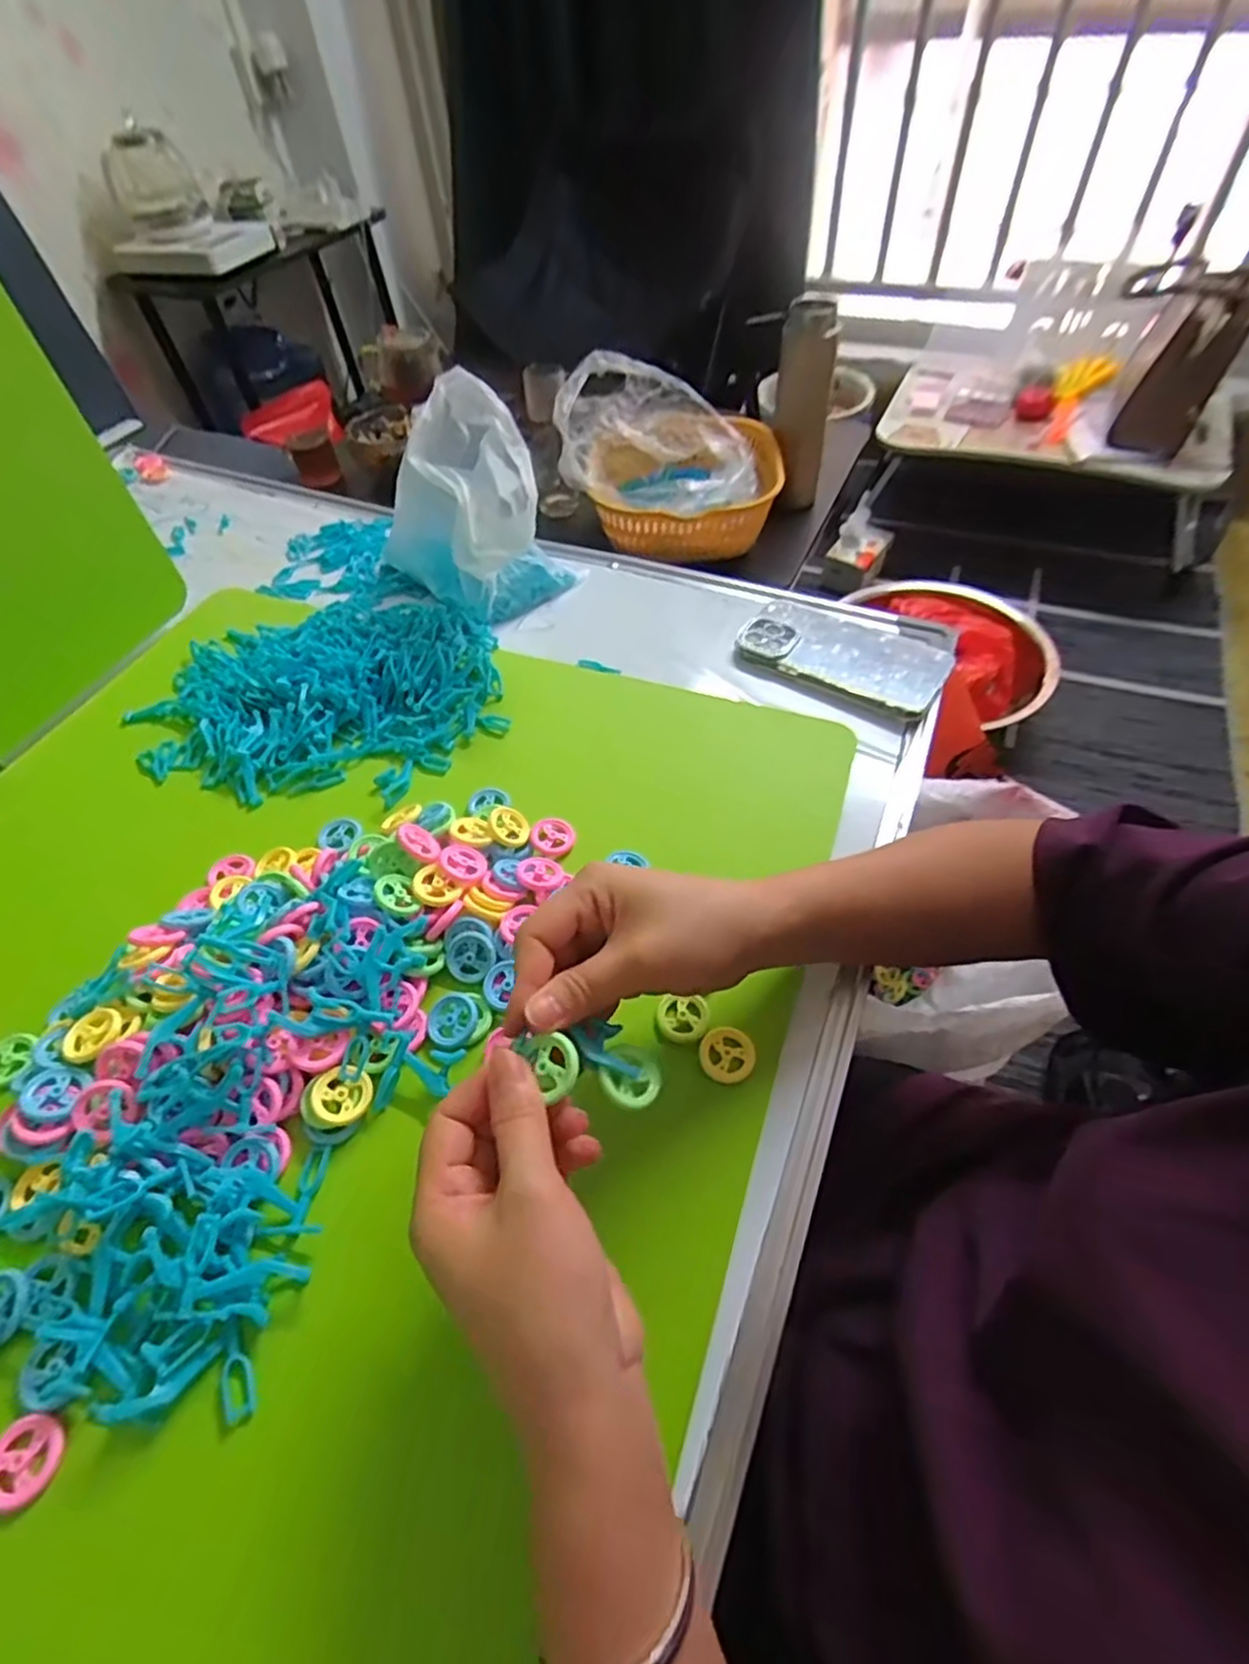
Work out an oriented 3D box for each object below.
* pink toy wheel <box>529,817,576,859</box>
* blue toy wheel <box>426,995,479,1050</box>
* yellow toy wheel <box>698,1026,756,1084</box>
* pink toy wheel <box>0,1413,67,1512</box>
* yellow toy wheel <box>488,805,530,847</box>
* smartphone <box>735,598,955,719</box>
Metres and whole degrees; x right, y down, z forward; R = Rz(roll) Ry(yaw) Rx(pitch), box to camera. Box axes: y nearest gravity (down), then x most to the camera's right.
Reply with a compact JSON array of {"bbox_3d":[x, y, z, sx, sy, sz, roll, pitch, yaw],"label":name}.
[{"bbox_3d":[-0.049,0.003,0.476,0.029,0.011,0.025,-10,56,-7],"label":"pink toy wheel"},{"bbox_3d":[-0.099,0.106,0.397,0.029,0.004,0.028,-2,52,3],"label":"blue toy wheel"},{"bbox_3d":[0.056,0.121,0.383,0.030,0.004,0.030,-2,52,3],"label":"yellow toy wheel"},{"bbox_3d":[-0.251,0.262,0.292,0.031,0.004,0.029,-2,52,3],"label":"pink toy wheel"},{"bbox_3d":[-0.077,-0.004,0.471,0.027,0.005,0.028,20,52,-15],"label":"yellow toy wheel"},{"bbox_3d":[0.182,-0.152,0.582,0.163,0.016,0.091,24,58,21],"label":"smartphone"}]

